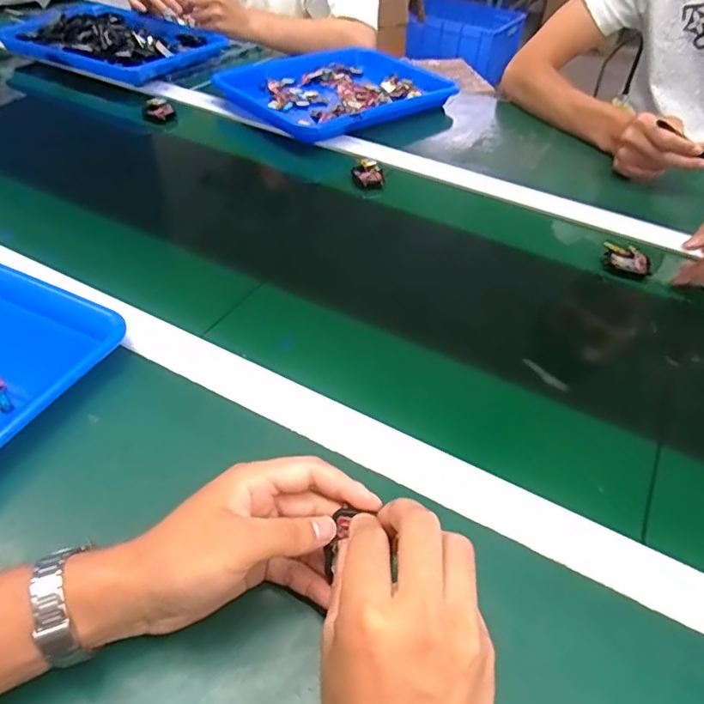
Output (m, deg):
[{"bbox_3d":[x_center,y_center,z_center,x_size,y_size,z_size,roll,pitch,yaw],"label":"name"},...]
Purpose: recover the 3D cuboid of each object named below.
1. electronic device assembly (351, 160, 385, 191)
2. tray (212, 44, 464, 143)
[{"bbox_3d":[0.021,-0.220,0.692,0.034,0.015,0.046,-8,46,-11],"label":"electronic device assembly"},{"bbox_3d":[-0.017,-0.415,0.889,0.326,0.036,0.267,-29,54,-28],"label":"tray"}]

